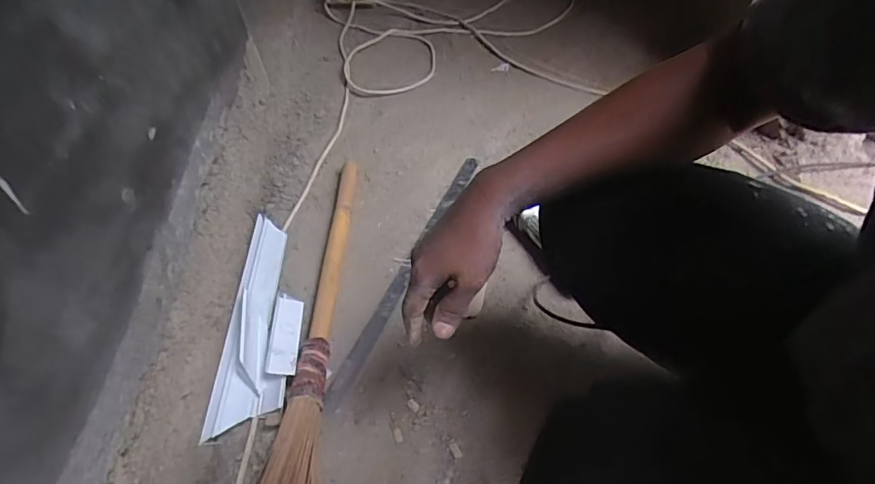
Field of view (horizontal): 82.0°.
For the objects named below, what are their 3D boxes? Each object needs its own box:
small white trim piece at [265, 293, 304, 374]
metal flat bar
[{"bbox_3d":[-0.232,0.133,0.777,0.042,0.023,0.148,3,51,-11],"label":"small white trim piece"},{"bbox_3d":[-0.044,0.034,0.904,0.038,0.010,0.574,17,53,19],"label":"metal flat bar"}]

